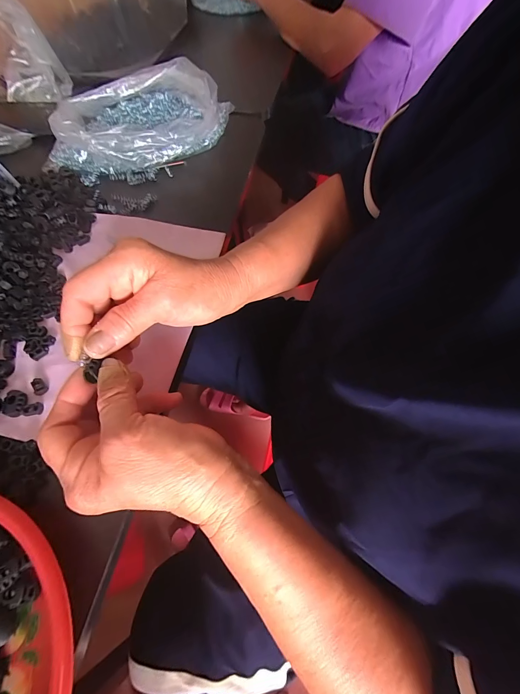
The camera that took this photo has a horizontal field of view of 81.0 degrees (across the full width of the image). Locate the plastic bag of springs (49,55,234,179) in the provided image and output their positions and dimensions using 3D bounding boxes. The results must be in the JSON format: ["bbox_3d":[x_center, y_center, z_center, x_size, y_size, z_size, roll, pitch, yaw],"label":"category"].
[{"bbox_3d":[-0.154,-0.307,0.408,0.255,0.054,0.126,-27,66,-12],"label":"plastic bag of springs"}]

